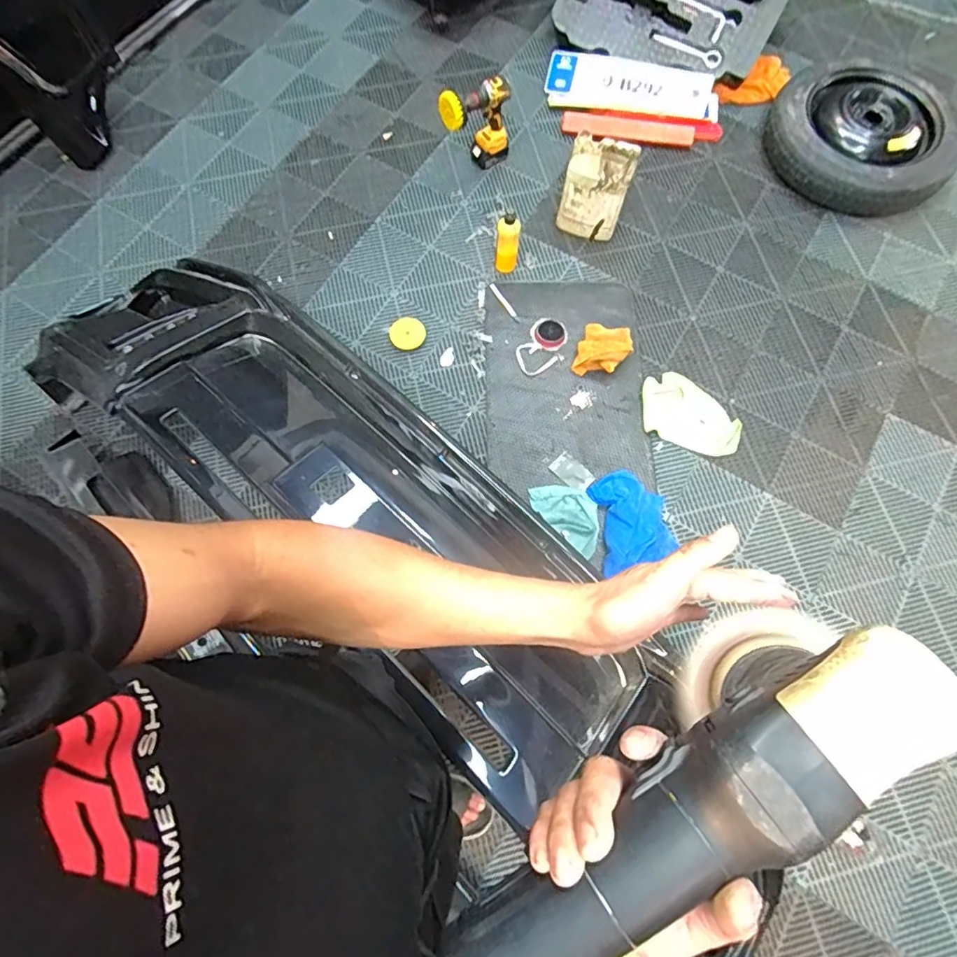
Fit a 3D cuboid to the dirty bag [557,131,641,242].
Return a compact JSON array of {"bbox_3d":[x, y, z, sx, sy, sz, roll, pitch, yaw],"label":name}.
[{"bbox_3d":[0.318,-0.786,1.522,0.172,0.269,0.086,17,72,5],"label":"dirty bag"}]

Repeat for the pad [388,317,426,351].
[{"bbox_3d":[-0.201,-0.410,1.551,0.098,0.015,0.100,-18,74,-6],"label":"pad"}]

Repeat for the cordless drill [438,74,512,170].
[{"bbox_3d":[-0.002,-1.026,1.630,0.210,0.254,0.093,-23,73,-9],"label":"cordless drill"}]

